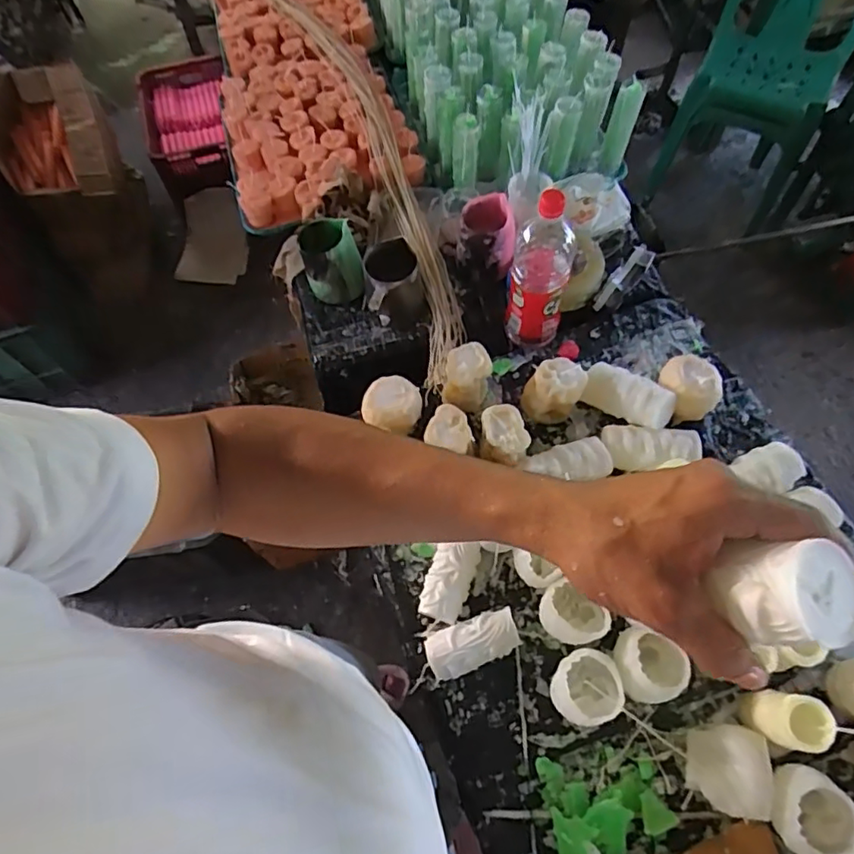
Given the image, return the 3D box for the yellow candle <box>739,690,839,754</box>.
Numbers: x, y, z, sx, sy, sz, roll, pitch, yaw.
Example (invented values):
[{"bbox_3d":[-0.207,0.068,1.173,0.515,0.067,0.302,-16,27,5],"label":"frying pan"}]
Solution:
[{"bbox_3d":[0.375,0.312,0.613,0.054,0.104,0.058,4,62,5],"label":"yellow candle"}]

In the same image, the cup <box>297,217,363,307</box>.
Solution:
[{"bbox_3d":[-0.149,-0.264,0.907,0.086,0.111,0.086,-10,62,-3],"label":"cup"}]

